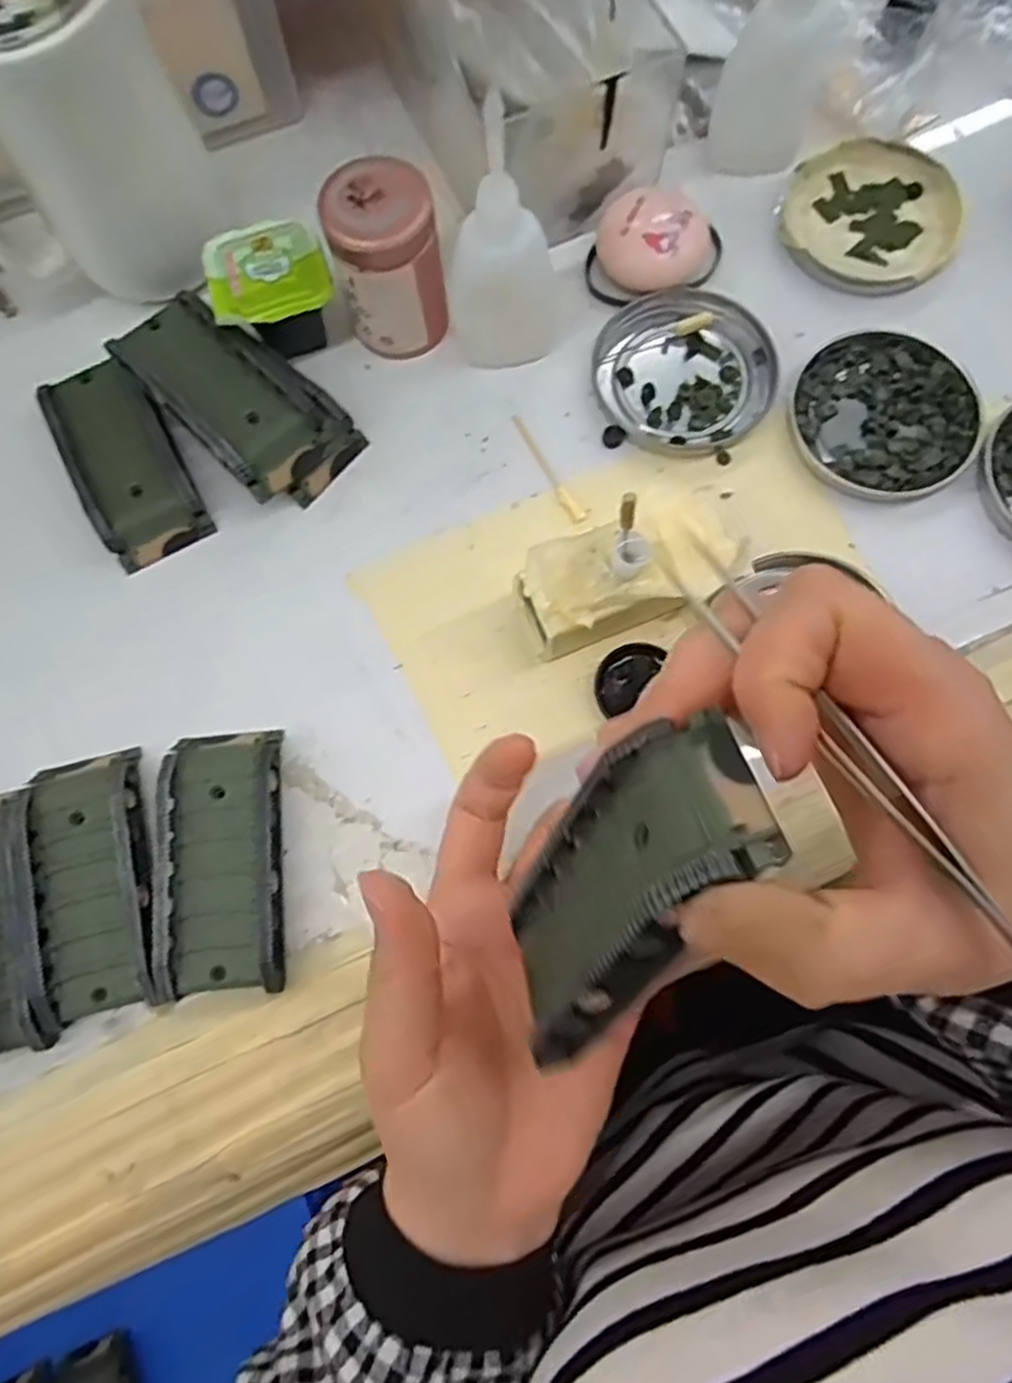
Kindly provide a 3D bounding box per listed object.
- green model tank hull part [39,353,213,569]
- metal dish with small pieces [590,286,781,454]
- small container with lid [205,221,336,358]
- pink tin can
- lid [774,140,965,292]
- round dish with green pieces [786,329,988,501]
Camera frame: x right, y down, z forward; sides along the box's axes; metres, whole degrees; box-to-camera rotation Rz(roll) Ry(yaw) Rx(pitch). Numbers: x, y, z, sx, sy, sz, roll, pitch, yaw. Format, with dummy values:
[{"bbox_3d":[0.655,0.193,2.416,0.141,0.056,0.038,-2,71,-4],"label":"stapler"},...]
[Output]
[{"bbox_3d":[-0.167,-0.104,0.331,0.045,0.016,0.095,-28,76,-5],"label":"green model tank hull part"},{"bbox_3d":[0.080,-0.142,0.337,0.075,0.009,0.074,-1,76,2],"label":"metal dish with small pieces"},{"bbox_3d":[-0.099,-0.171,0.332,0.048,0.034,0.056,-17,79,-2],"label":"small container with lid"},{"bbox_3d":[-0.049,-0.180,0.322,0.042,0.061,0.043,-1,76,2],"label":"pink tin can"},{"bbox_3d":[0.168,-0.220,0.351,0.079,0.011,0.075,-1,76,2],"label":"lid"},{"bbox_3d":[0.161,-0.120,0.327,0.076,0.008,0.078,-1,76,2],"label":"round dish with green pieces"}]

